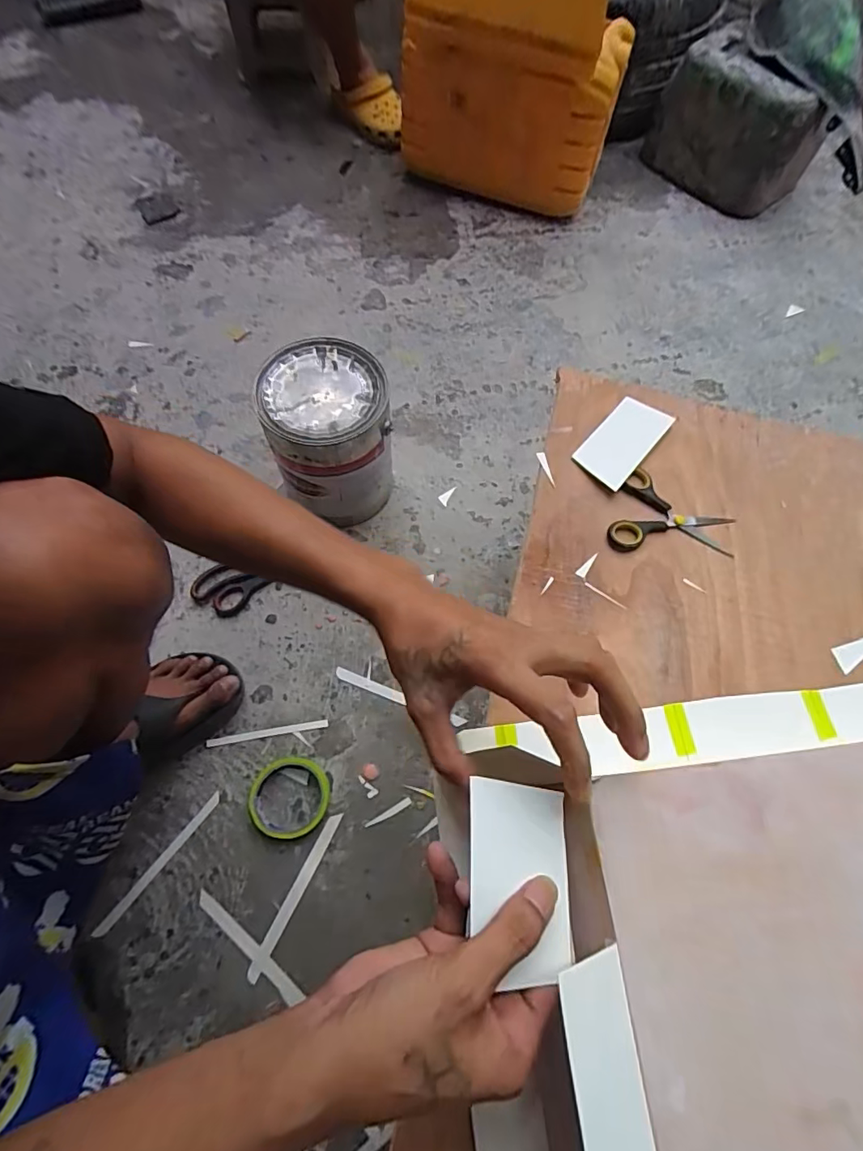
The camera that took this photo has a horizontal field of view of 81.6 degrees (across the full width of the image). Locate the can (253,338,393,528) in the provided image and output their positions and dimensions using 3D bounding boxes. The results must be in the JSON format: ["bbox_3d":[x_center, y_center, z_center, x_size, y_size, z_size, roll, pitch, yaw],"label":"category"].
[{"bbox_3d":[-0.135,-0.184,0.689,0.149,0.202,0.153,1,67,-2],"label":"can"}]

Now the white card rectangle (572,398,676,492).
[{"bbox_3d":[0.204,-0.146,0.533,0.061,0.010,0.121,36,69,22],"label":"white card rectangle"}]

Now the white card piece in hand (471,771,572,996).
[{"bbox_3d":[0.046,0.157,0.262,0.052,0.004,0.089,5,66,-6],"label":"white card piece in hand"}]

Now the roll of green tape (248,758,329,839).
[{"bbox_3d":[-0.173,0.266,0.601,0.094,0.010,0.087,1,67,-2],"label":"roll of green tape"}]

